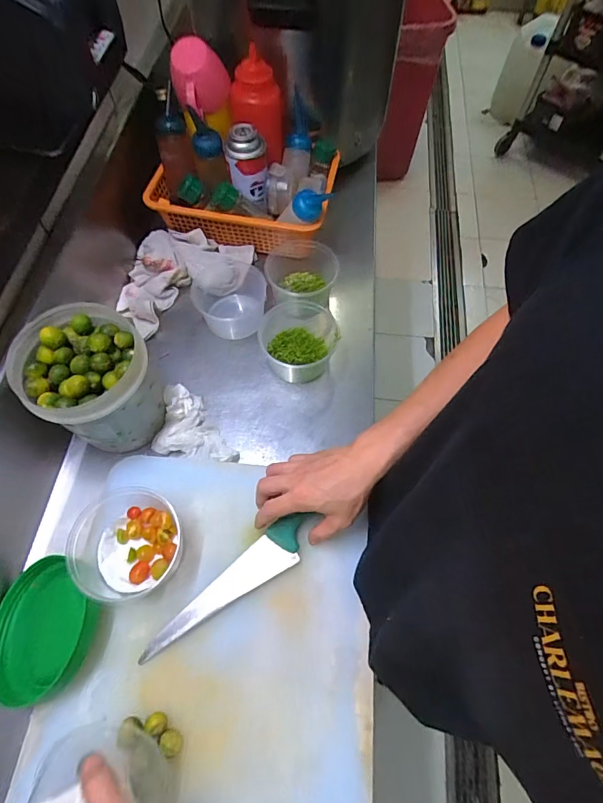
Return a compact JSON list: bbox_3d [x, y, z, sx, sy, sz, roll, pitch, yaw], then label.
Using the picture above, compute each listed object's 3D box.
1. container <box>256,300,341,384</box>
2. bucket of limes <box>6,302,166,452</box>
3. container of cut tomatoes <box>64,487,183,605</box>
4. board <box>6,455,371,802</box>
[{"bbox_3d":[0.003,-0.097,0.632,0.121,0.061,0.116,0,63,0],"label":"container"},{"bbox_3d":[-0.249,-0.016,0.526,0.128,0.163,0.131,0,63,0],"label":"bucket of limes"},{"bbox_3d":[-0.197,0.156,0.467,0.113,0.058,0.124,-30,67,-14],"label":"container of cut tomatoes"},{"bbox_3d":[-0.088,0.241,0.449,0.324,0.028,0.357,6,64,3],"label":"board"}]

